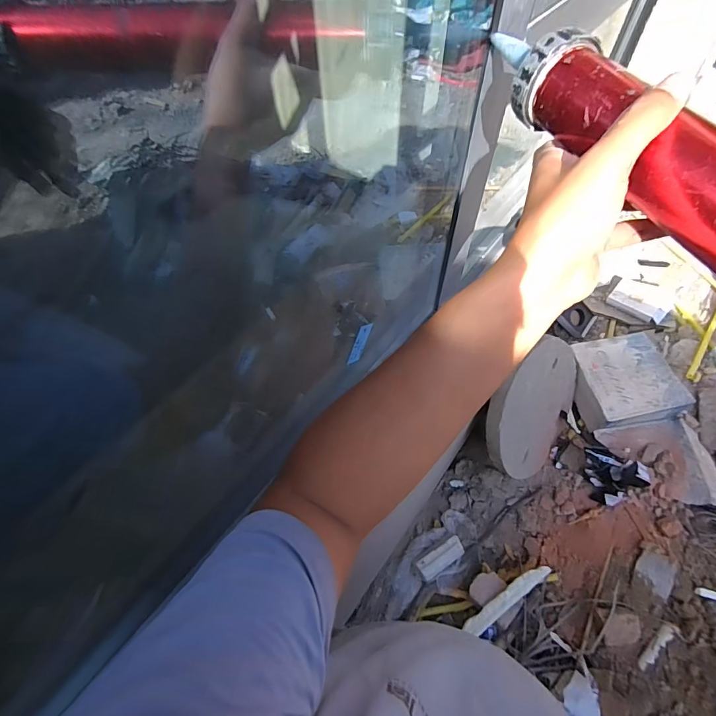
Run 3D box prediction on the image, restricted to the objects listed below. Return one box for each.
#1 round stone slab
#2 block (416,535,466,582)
[{"bbox_3d":[0.587,0.167,1.372,0.069,0.416,0.487,19,78,50],"label":"round stone slab"},{"bbox_3d":[0.287,0.687,1.398,0.180,0.020,0.063,-26,60,-19],"label":"block"}]

